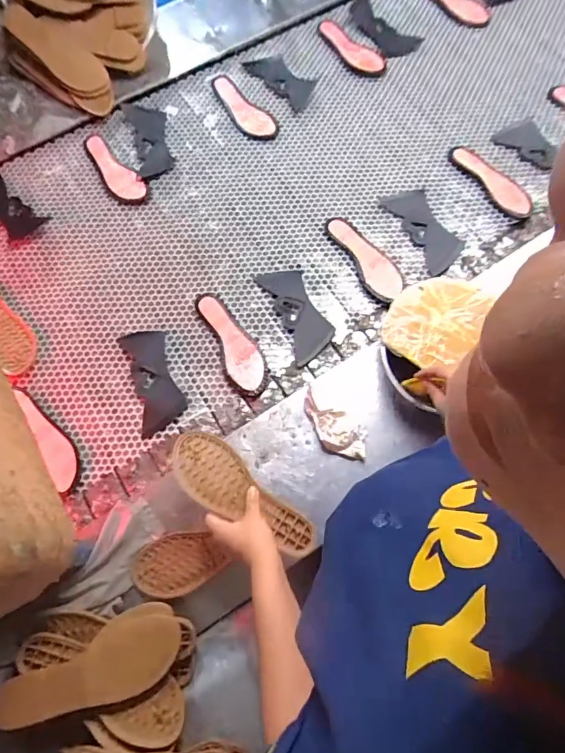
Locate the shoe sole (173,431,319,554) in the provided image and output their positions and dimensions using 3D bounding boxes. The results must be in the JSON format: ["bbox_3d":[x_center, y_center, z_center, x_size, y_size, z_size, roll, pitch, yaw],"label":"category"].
[{"bbox_3d":[-0.058,0.169,0.636,0.239,0.024,0.086,34,75,6],"label":"shoe sole"}]

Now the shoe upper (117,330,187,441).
[{"bbox_3d":[-0.247,0.002,0.852,0.087,0.006,0.207,-18,71,-4],"label":"shoe upper"}]

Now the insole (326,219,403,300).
[{"bbox_3d":[0.176,-0.252,0.911,0.083,0.021,0.222,-25,72,-6],"label":"insole"}]

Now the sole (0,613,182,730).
[{"bbox_3d":[-0.261,0.395,0.604,0.231,0.016,0.096,-5,74,-14],"label":"sole"}]

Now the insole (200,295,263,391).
[{"bbox_3d":[-0.097,-0.075,0.868,0.070,0.012,0.219,-24,72,-6],"label":"insole"}]

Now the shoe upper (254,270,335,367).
[{"bbox_3d":[0.031,-0.133,0.882,0.089,0.005,0.214,-22,71,-6],"label":"shoe upper"}]

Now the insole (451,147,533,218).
[{"bbox_3d":[0.459,-0.429,0.961,0.078,0.010,0.217,-31,72,-8],"label":"insole"}]

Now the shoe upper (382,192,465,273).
[{"bbox_3d":[0.301,-0.314,0.932,0.091,0.012,0.211,-24,71,-6],"label":"shoe upper"}]

